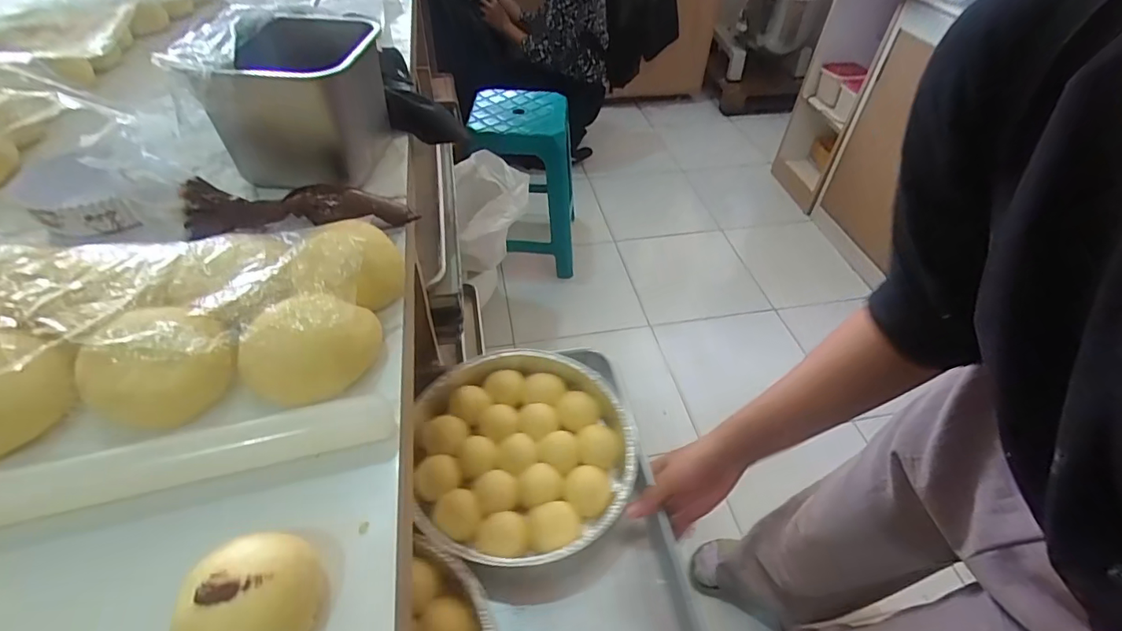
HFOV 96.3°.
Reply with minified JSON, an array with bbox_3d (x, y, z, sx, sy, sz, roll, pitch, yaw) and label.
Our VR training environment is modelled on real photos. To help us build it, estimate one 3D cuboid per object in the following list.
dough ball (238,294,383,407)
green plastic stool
[{"bbox_3d":[-0.146,0.017,0.301,0.073,0.037,0.060,-16,53,-18],"label":"dough ball"},{"bbox_3d":[-0.107,-0.397,1.557,0.317,0.460,0.345,3,49,-2],"label":"green plastic stool"}]

